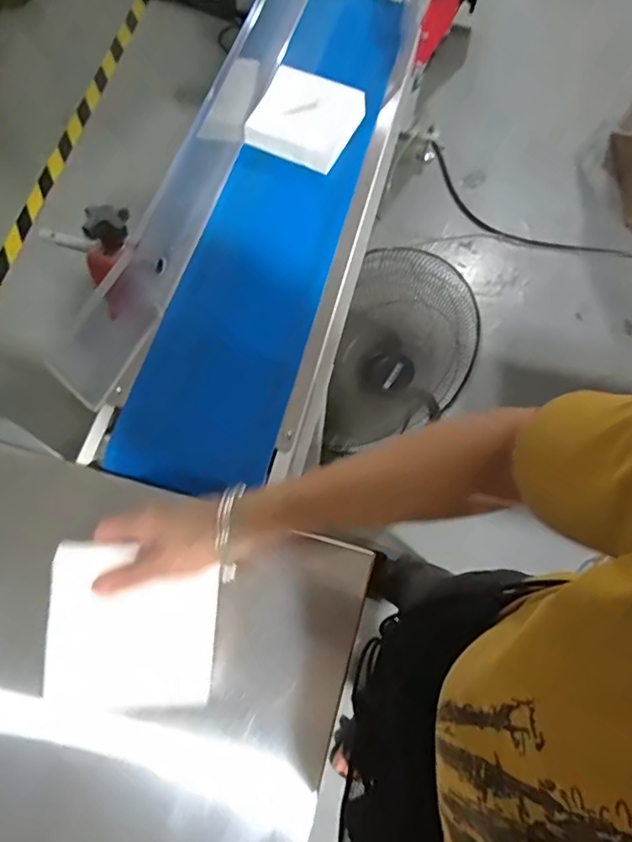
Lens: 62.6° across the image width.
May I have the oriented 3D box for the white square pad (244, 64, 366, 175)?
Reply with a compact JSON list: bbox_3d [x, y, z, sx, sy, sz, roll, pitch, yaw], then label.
[{"bbox_3d":[-0.012,-0.380,0.651,0.121,0.025,0.120,23,70,6],"label":"white square pad"}]

